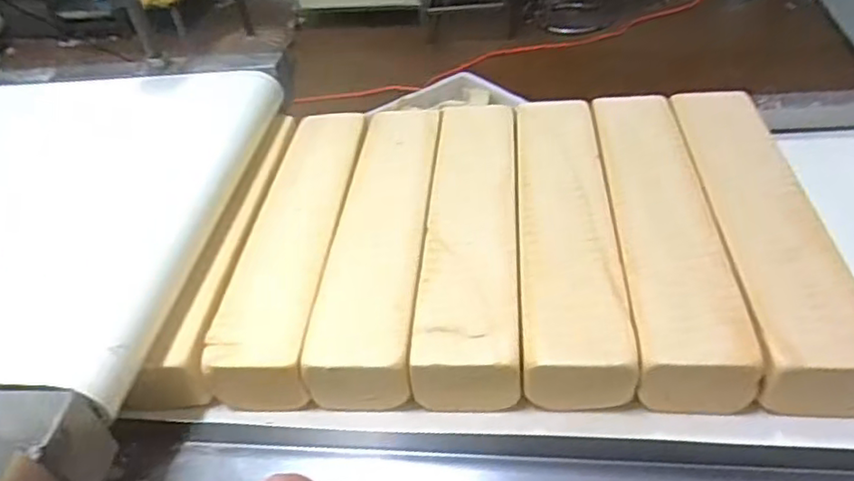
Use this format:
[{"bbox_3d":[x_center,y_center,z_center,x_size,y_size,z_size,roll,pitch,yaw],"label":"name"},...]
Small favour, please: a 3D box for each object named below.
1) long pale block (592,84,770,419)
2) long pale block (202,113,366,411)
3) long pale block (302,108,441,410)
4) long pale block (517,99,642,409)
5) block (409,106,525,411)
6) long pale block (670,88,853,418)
[{"bbox_3d":[0.198,-0.015,0.543,0.079,0.062,0.355,-1,40,8],"label":"long pale block"},{"bbox_3d":[-0.116,-0.009,0.588,0.082,0.046,0.369,-2,40,6],"label":"long pale block"},{"bbox_3d":[-0.038,-0.013,0.577,0.080,0.044,0.363,-2,40,6],"label":"long pale block"},{"bbox_3d":[0.121,-0.017,0.560,0.078,0.050,0.350,-1,40,7],"label":"long pale block"},{"bbox_3d":[0.043,-0.015,0.568,0.080,0.049,0.359,-1,40,8],"label":"block"},{"bbox_3d":[0.276,-0.020,0.537,0.083,0.052,0.361,-1,40,8],"label":"long pale block"}]

